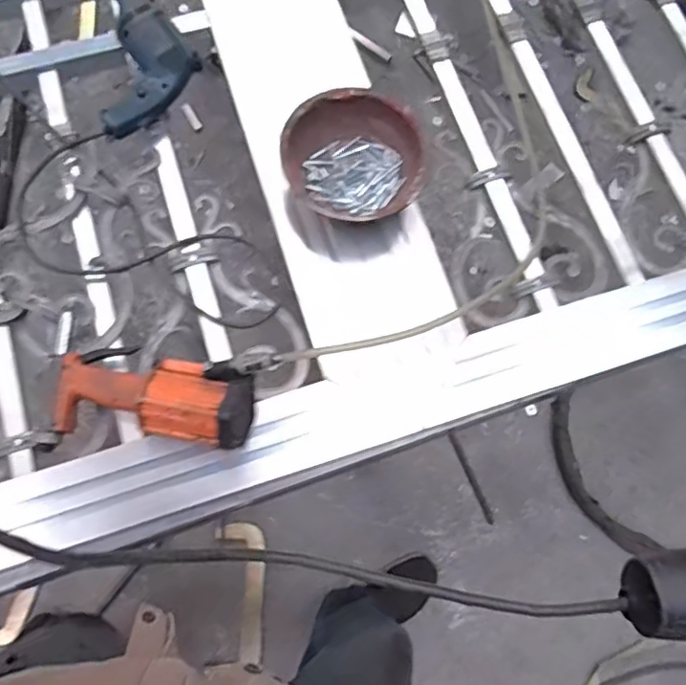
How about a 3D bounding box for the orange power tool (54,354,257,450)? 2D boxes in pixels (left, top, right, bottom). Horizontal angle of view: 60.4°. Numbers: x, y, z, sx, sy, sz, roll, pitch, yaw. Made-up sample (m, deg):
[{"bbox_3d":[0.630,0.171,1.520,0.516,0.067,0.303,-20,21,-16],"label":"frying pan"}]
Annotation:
[{"bbox_3d":[-0.234,0.076,0.741,0.248,0.095,0.103,6,72,16],"label":"orange power tool"}]

